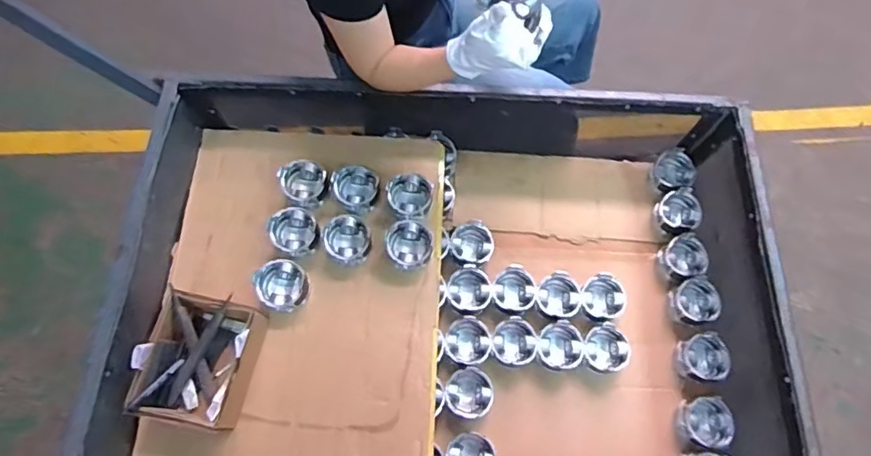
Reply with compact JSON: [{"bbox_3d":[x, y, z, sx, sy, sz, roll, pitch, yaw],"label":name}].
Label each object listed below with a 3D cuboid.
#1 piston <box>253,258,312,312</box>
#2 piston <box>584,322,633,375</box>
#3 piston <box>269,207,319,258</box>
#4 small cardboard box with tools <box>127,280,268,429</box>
[{"bbox_3d":[-0.275,0.105,0.949,0.085,0.058,0.084,0,70,-1],"label":"piston"},{"bbox_3d":[0.329,0.239,1.016,0.090,0.070,0.085,0,70,-1],"label":"piston"},{"bbox_3d":[-0.261,0.007,0.974,0.083,0.050,0.086,0,70,-1],"label":"piston"},{"bbox_3d":[-0.387,0.219,0.868,0.152,0.106,0.196,10,70,3],"label":"small cardboard box with tools"}]

